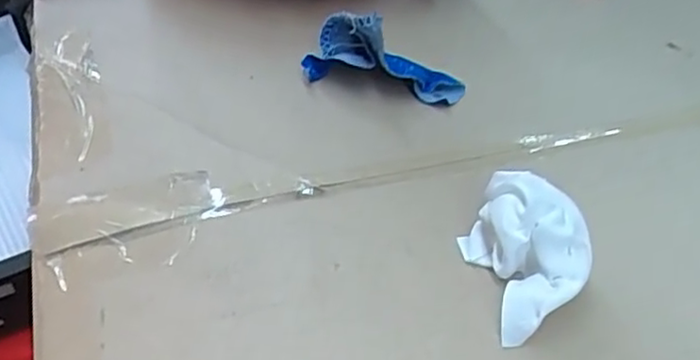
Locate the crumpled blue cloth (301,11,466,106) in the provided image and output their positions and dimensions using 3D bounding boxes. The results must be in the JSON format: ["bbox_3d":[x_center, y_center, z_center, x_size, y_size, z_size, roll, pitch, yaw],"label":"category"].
[{"bbox_3d":[0.021,-0.072,0.382,0.091,0.050,0.028,10,44,7],"label":"crumpled blue cloth"}]

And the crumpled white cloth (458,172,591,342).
[{"bbox_3d":[0.070,0.030,0.275,0.052,0.037,0.066,20,46,16],"label":"crumpled white cloth"}]

